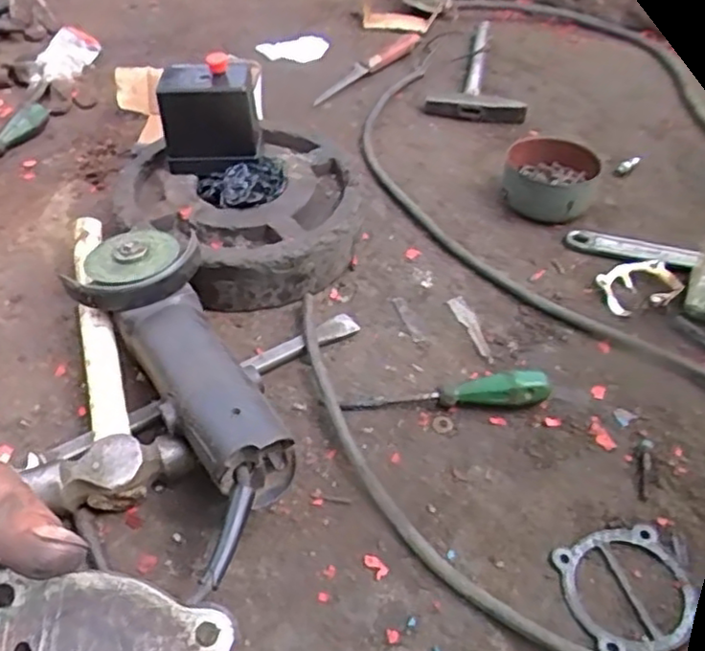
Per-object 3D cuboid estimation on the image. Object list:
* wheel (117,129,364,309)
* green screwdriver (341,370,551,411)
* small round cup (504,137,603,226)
[{"bbox_3d":[-0.101,-0.111,0.685,0.220,0.069,0.208,0,44,0],"label":"wheel"},{"bbox_3d":[0.077,0.054,0.562,0.167,0.027,0.024,0,44,0],"label":"green screwdriver"},{"bbox_3d":[0.220,-0.165,0.762,0.100,0.048,0.100,0,44,0],"label":"small round cup"}]

